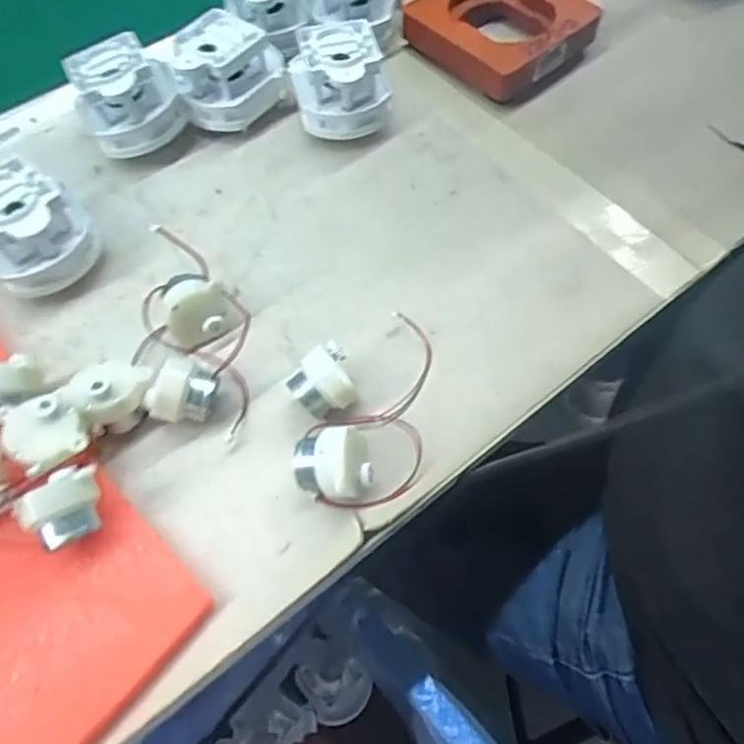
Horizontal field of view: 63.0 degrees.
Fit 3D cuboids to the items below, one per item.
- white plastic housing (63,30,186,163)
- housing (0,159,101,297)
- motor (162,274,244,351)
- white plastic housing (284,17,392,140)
[{"bbox_3d":[-0.149,-0.170,0.369,0.057,0.041,0.060,-25,63,-12],"label":"white plastic housing"},{"bbox_3d":[-0.182,-0.077,0.320,0.057,0.040,0.057,-36,66,-17],"label":"housing"},{"bbox_3d":[-0.092,-0.033,0.310,0.030,0.027,0.028,-30,38,-28],"label":"motor"},{"bbox_3d":[-0.018,-0.179,0.379,0.059,0.052,0.056,-13,61,-5],"label":"white plastic housing"}]

